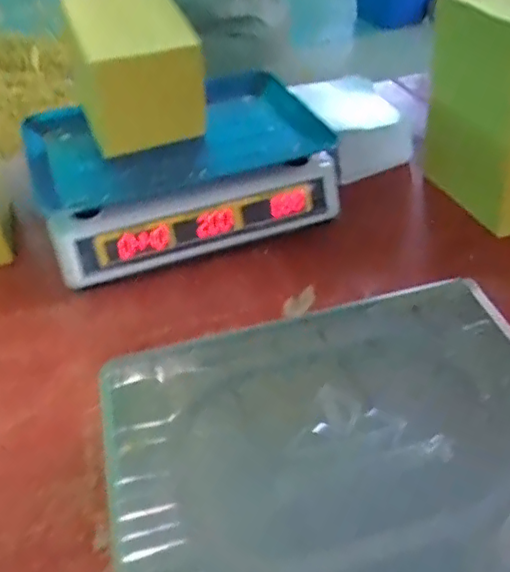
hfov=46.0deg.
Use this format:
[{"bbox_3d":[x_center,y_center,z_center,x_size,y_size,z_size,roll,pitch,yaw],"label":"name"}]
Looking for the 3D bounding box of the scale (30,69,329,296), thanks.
[{"bbox_3d":[-0.088,-0.134,0.728,0.332,0.115,0.239,-16,43,-13],"label":"scale"}]

